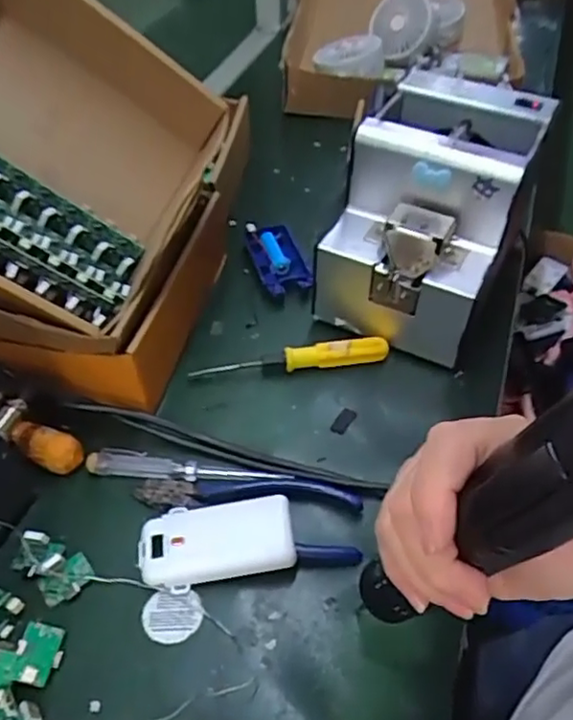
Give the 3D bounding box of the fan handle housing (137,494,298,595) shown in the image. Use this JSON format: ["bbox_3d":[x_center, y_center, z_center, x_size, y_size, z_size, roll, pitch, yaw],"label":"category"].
[{"bbox_3d":[-0.043,0.113,0.386,0.094,0.019,0.045,-7,47,-4],"label":"fan handle housing"}]

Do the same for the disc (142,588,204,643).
[{"bbox_3d":[-0.067,0.149,0.363,0.034,0.004,0.029,0,47,2],"label":"disc"}]

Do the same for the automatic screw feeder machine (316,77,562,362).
[{"bbox_3d":[0.121,-0.117,0.509,0.134,0.150,0.179,20,51,18],"label":"automatic screw feeder machine"}]

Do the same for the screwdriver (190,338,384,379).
[{"bbox_3d":[0.003,0.000,0.492,0.156,0.021,0.016,-8,47,-5],"label":"screwdriver"}]

